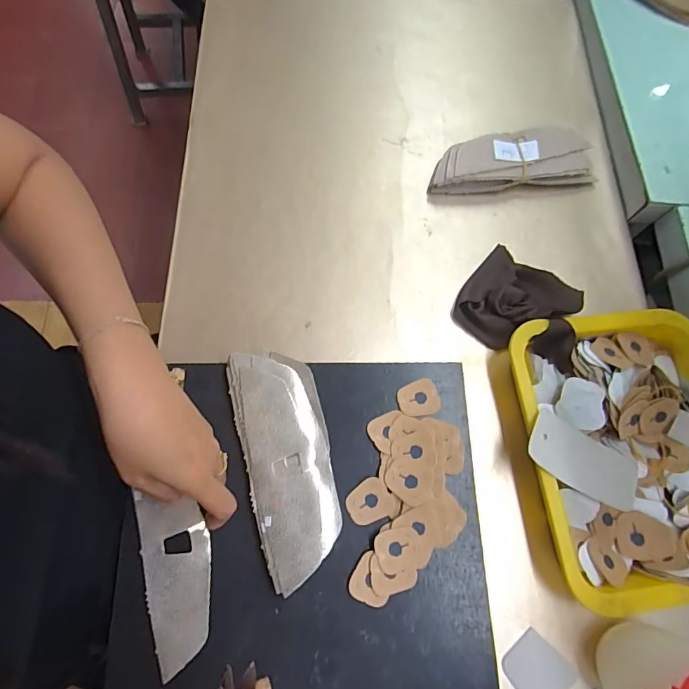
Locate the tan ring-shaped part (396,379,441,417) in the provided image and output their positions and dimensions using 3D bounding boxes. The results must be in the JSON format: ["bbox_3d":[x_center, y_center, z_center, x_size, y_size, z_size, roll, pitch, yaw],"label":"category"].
[{"bbox_3d":[0.070,0.051,0.409,0.039,0.004,0.033,-14,73,-9],"label":"tan ring-shaped part"}]

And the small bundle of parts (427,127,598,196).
[{"bbox_3d":[0.199,-0.216,0.510,0.195,0.030,0.070,-9,72,-7],"label":"small bundle of parts"}]

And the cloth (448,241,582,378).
[{"bbox_3d":[0.189,-0.043,0.450,0.124,0.041,0.107,33,72,7],"label":"cloth"}]

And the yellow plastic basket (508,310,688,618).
[{"bbox_3d":[0.267,0.095,0.403,0.194,0.043,0.250,-8,72,-7],"label":"yellow plastic basket"}]

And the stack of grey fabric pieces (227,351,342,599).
[{"bbox_3d":[-0.049,0.098,0.374,0.073,0.026,0.189,-13,73,-8],"label":"stack of grey fabric pieces"}]

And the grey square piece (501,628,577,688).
[{"bbox_3d":[0.165,0.277,0.366,0.049,0.004,0.053,-35,77,-14],"label":"grey square piece"}]

